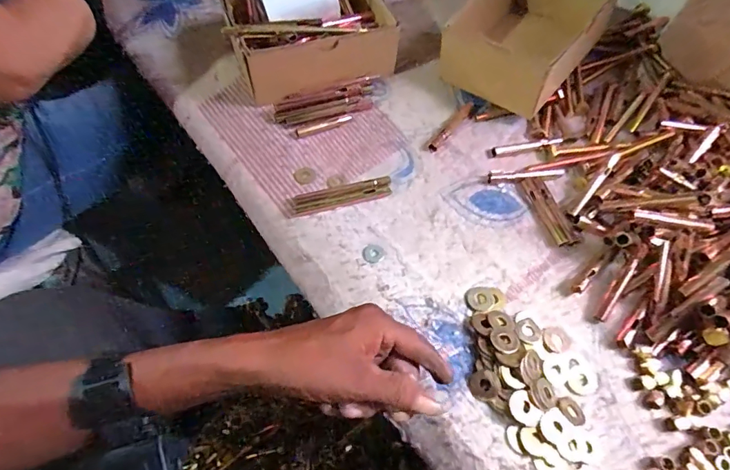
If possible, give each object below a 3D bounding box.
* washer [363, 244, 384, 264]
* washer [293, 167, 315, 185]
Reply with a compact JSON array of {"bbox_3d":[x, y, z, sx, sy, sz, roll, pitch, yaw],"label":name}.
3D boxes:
[{"bbox_3d":[0.009,0.018,0.438,0.021,0.004,0.021,-11,61,-5],"label":"washer"},{"bbox_3d":[-0.066,-0.065,0.482,0.023,0.006,0.019,-14,61,-7],"label":"washer"}]

